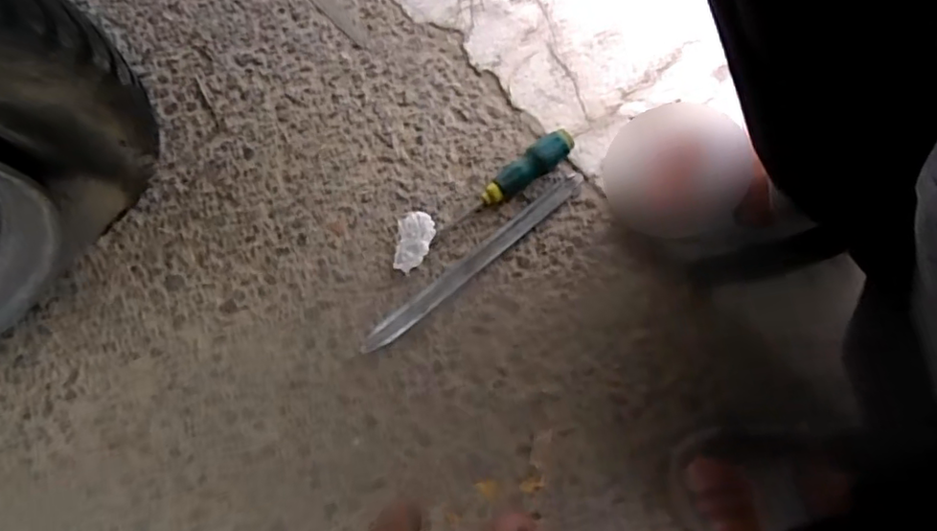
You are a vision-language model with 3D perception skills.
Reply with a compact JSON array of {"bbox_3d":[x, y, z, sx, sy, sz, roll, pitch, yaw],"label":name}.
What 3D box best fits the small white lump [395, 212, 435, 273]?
[{"bbox_3d":[-0.052,-0.024,0.571,0.035,0.013,0.060,3,78,1],"label":"small white lump"}]

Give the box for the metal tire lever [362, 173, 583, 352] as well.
[{"bbox_3d":[0.007,-0.006,0.566,0.260,0.014,0.020,-38,81,-7],"label":"metal tire lever"}]

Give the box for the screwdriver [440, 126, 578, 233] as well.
[{"bbox_3d":[0.037,-0.079,0.568,0.146,0.029,0.029,-39,81,-7],"label":"screwdriver"}]

